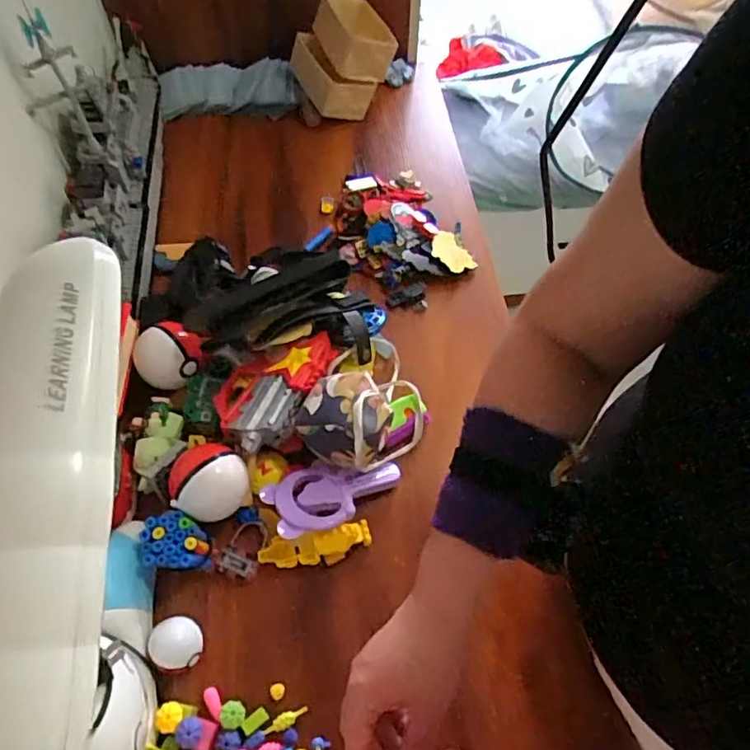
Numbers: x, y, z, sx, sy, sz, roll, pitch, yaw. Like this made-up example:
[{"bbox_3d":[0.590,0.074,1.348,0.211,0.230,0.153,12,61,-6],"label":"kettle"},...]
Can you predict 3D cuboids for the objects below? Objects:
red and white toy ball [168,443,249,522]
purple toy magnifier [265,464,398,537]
[{"bbox_3d":[-0.169,0.105,0.597,0.072,0.061,0.070,0,57,0],"label":"red and white toy ball"},{"bbox_3d":[-0.040,0.118,0.616,0.145,0.014,0.071,-14,56,-30],"label":"purple toy magnifier"}]

